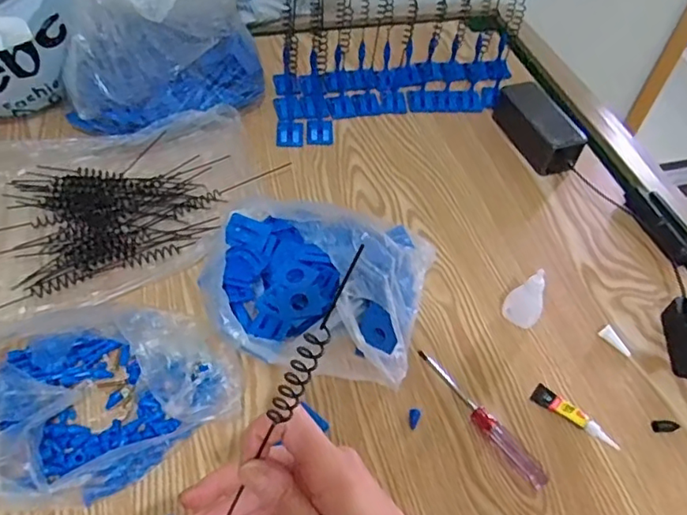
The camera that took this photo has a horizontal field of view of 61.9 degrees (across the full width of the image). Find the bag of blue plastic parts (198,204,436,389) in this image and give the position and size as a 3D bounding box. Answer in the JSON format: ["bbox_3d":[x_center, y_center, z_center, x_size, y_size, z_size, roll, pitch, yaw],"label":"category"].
[{"bbox_3d":[-0.027,0.017,0.564,0.214,0.058,0.191,13,52,4],"label":"bag of blue plastic parts"}]

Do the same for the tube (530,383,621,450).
[{"bbox_3d":[0.209,0.141,0.511,0.080,0.013,0.019,38,57,22],"label":"tube"}]

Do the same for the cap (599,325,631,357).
[{"bbox_3d":[0.268,0.083,0.565,0.011,0.011,0.034,-22,57,-22],"label":"cap"}]

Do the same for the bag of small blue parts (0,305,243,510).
[{"bbox_3d":[-0.196,0.106,0.460,0.207,0.078,0.142,-15,55,-17],"label":"bag of small blue parts"}]

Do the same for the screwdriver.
[{"bbox_3d":[0.121,0.137,0.506,0.020,0.013,0.149,-28,60,-25],"label":"screwdriver"}]

